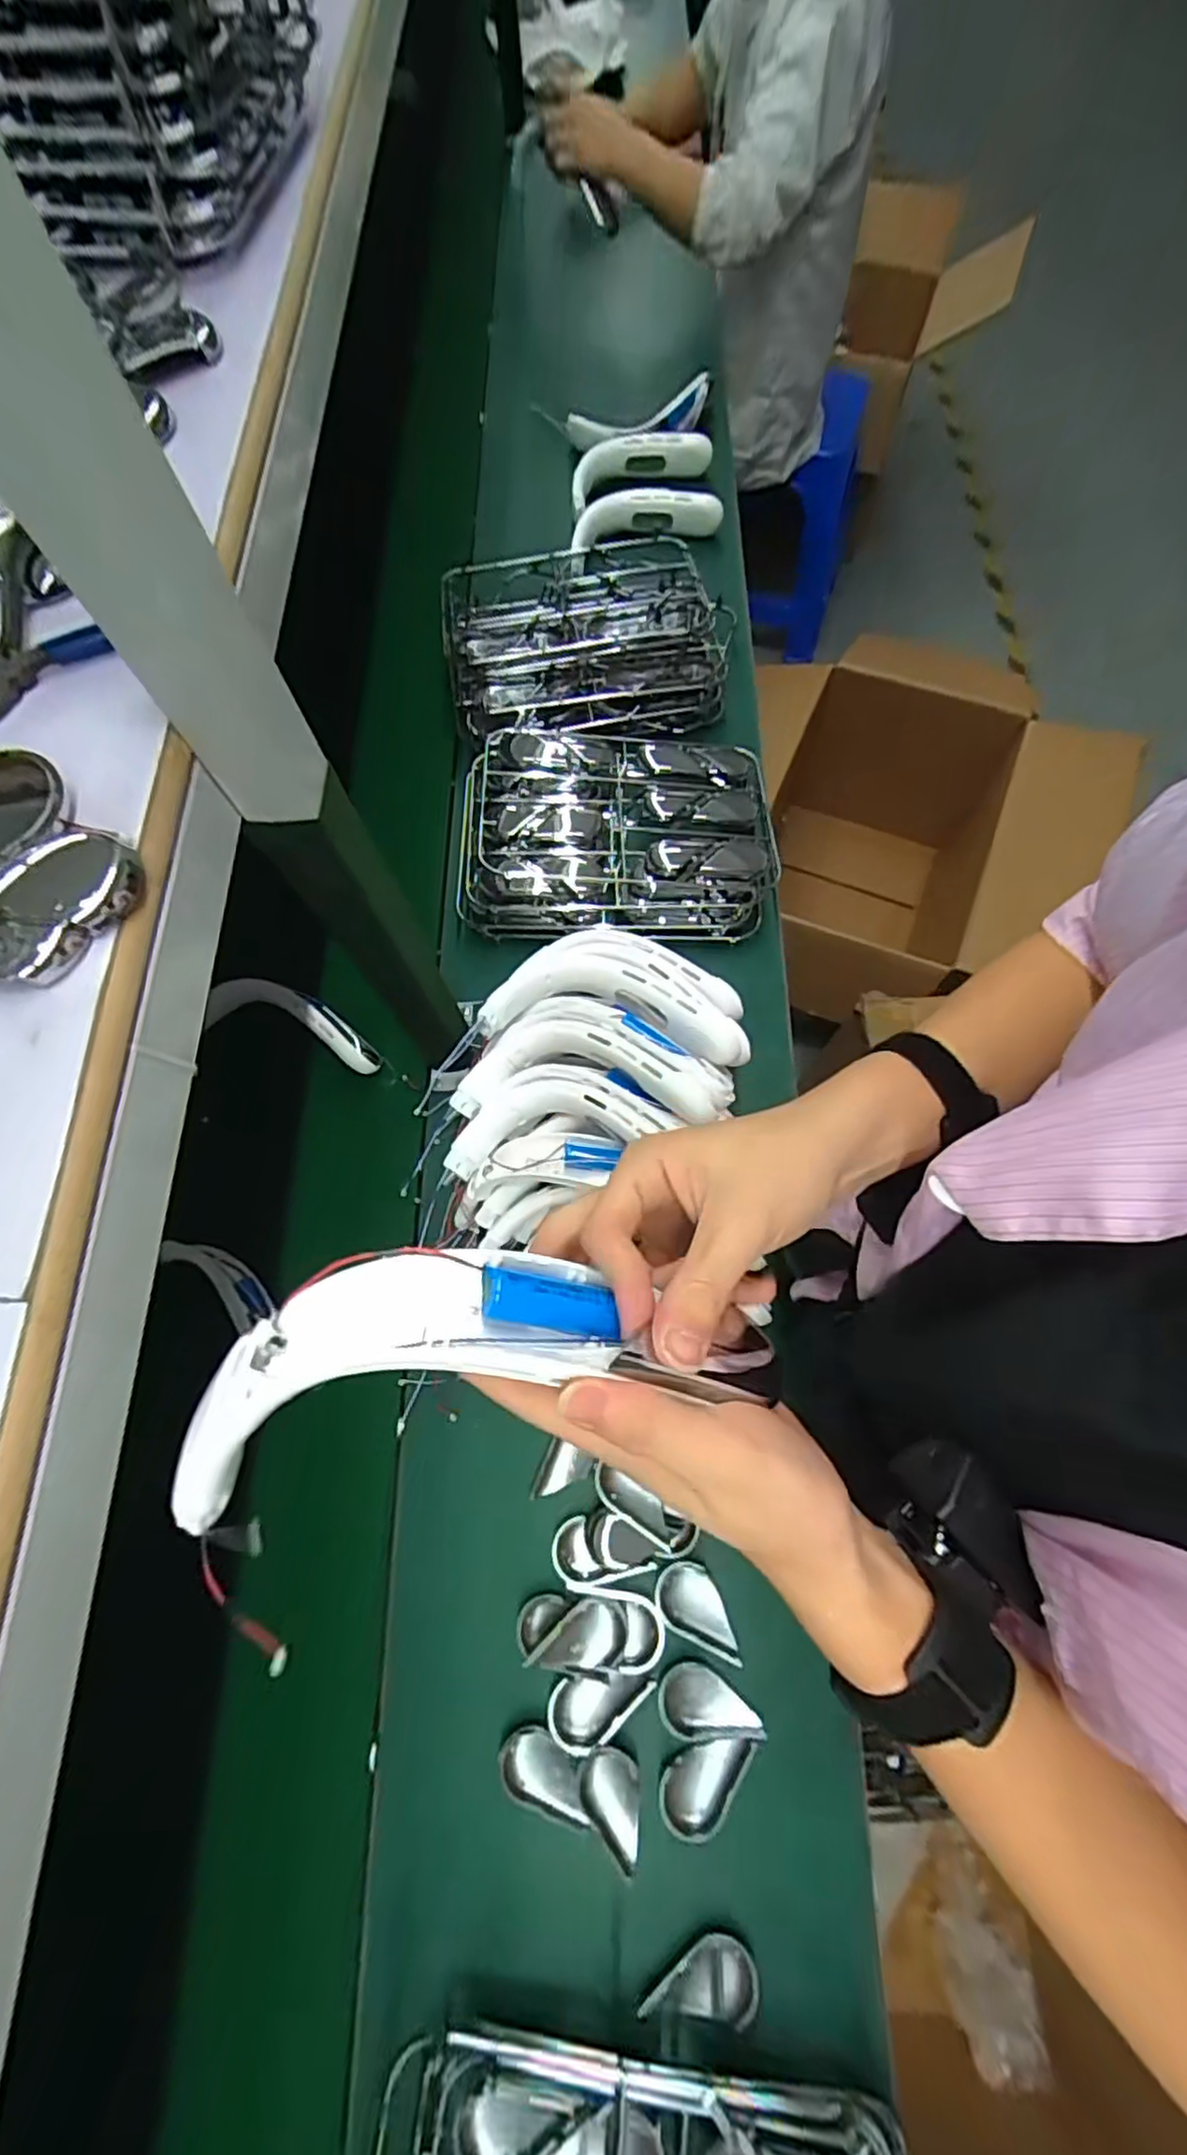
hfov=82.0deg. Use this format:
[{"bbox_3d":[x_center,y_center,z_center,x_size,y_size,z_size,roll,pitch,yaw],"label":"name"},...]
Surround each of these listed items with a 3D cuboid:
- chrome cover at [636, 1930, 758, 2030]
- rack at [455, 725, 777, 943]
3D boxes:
[{"bbox_3d":[0.078,0.660,0.498,0.082,0.013,0.048,2,72,2],"label":"chrome cover"},{"bbox_3d":[0.025,-0.292,0.785,0.357,0.059,0.274,2,72,2],"label":"rack"}]

